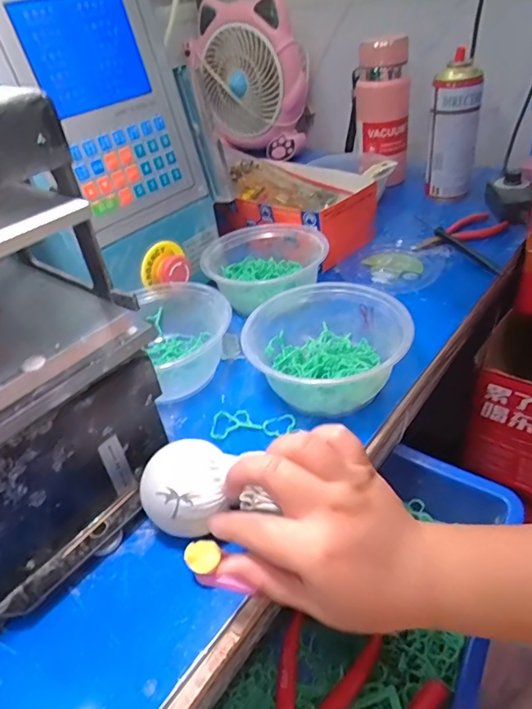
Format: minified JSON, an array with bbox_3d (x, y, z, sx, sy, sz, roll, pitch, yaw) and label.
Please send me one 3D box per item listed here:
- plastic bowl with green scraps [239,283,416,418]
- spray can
[{"bbox_3d":[0.049,-0.007,0.414,0.131,0.058,0.123,-5,38,4],"label":"plastic bowl with green scraps"},{"bbox_3d":[0.256,-0.304,0.659,0.064,0.163,0.051,9,41,20],"label":"spray can"}]

